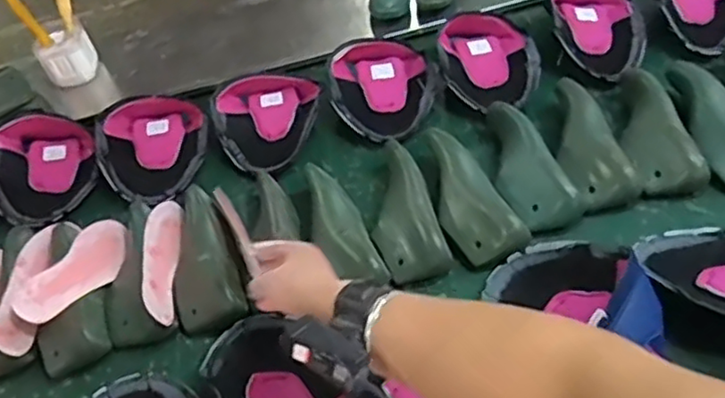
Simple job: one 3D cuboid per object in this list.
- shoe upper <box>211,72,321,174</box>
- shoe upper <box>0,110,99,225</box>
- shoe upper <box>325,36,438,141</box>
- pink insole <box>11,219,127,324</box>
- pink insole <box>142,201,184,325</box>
[{"bbox_3d":[-0.138,-0.114,0.980,0.160,0.076,0.133,-14,47,-7],"label":"shoe upper"},{"bbox_3d":[-0.479,-0.049,0.965,0.147,0.072,0.160,-18,47,-11],"label":"shoe upper"},{"bbox_3d":[0.032,-0.169,0.972,0.156,0.081,0.151,-1,47,5],"label":"shoe upper"},{"bbox_3d":[-0.350,0.089,0.812,0.067,0.020,0.192,43,30,-10],"label":"pink insole"},{"bbox_3d":[-0.250,0.069,0.813,0.014,0.052,0.209,-37,39,19],"label":"pink insole"}]

